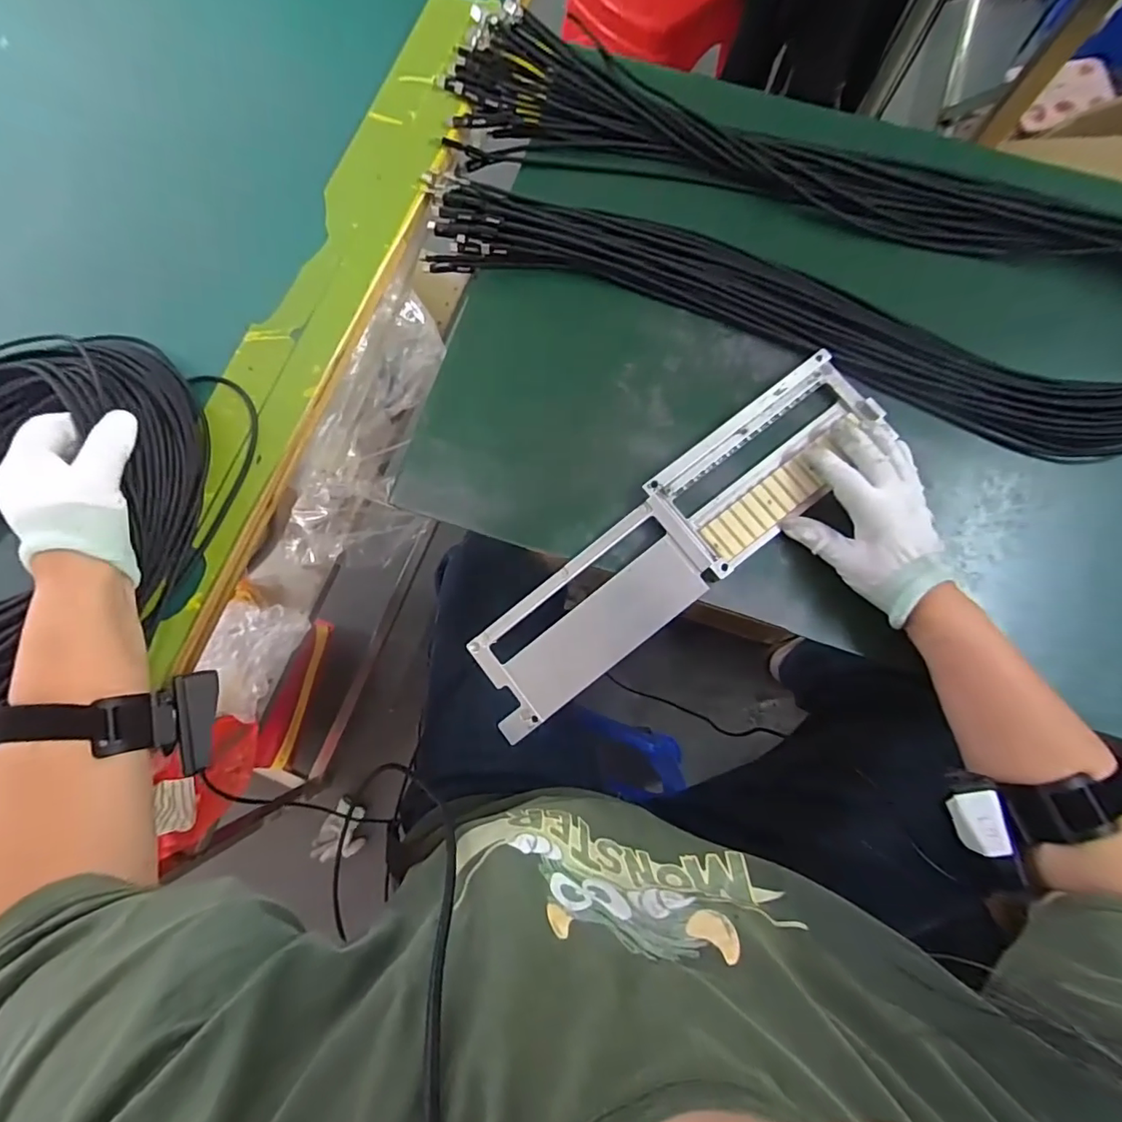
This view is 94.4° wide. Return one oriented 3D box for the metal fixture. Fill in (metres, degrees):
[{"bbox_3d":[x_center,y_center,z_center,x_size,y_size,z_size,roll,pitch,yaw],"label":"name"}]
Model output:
[{"bbox_3d":[0.096,-0.018,0.432,0.401,0.024,0.096,-42,82,-2],"label":"metal fixture"}]

